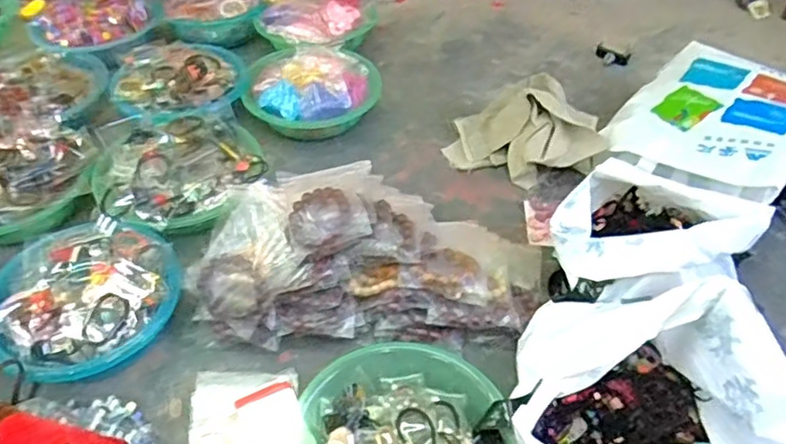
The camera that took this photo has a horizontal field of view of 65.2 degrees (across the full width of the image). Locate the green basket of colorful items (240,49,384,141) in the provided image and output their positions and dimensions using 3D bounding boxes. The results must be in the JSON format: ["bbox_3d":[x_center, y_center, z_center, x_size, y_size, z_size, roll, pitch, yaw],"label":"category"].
[{"bbox_3d":[-0.142,-0.228,1.078,0.227,0.092,0.187,9,46,8],"label":"green basket of colorful items"}]

